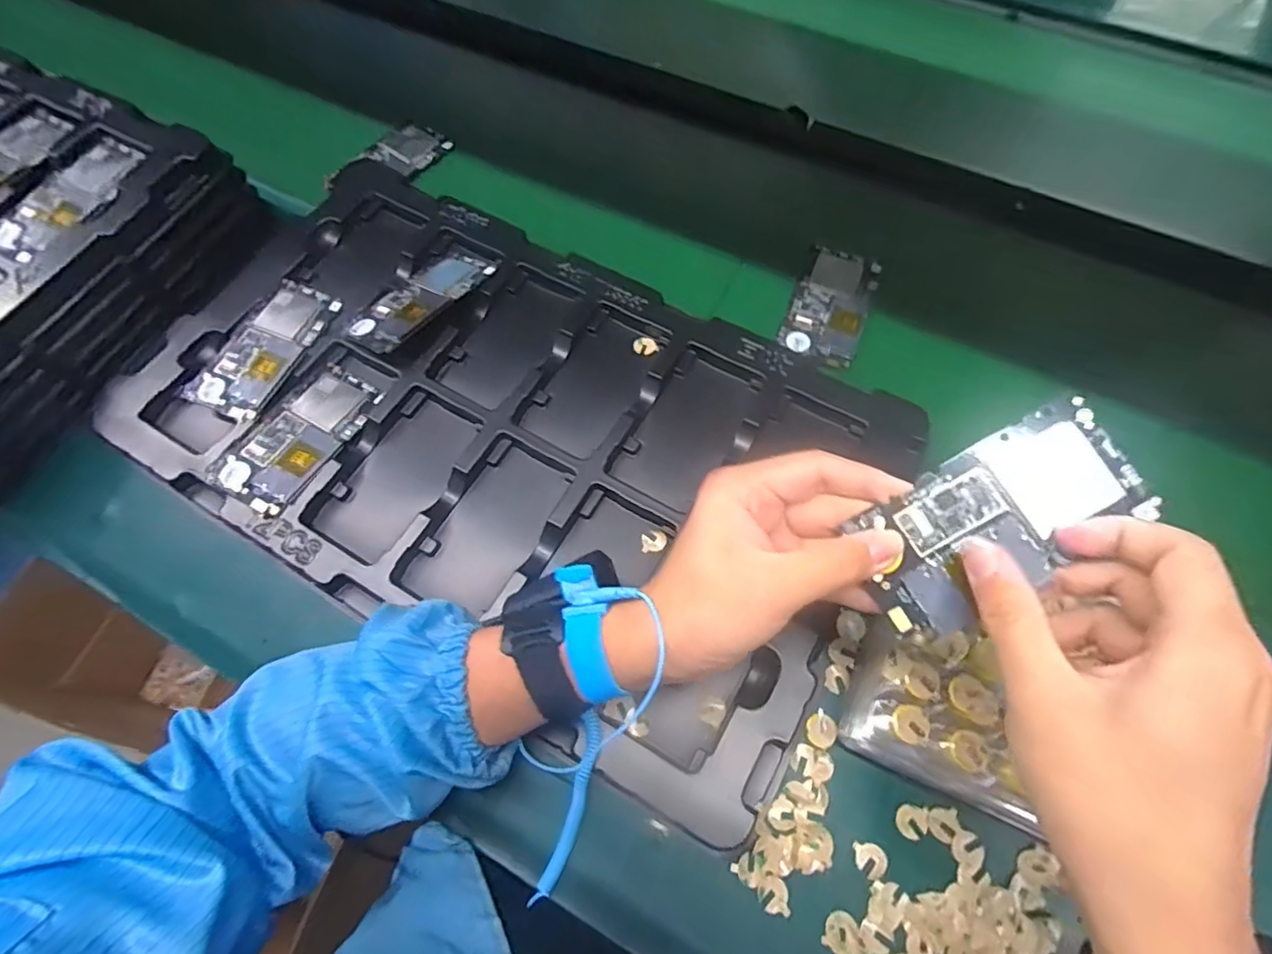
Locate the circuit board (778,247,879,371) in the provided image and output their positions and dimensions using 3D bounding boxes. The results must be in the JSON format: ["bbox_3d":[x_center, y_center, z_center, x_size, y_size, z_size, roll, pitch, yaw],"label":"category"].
[{"bbox_3d":[0.170,-0.153,0.515,0.065,0.008,0.124,21,67,10],"label":"circuit board"}]

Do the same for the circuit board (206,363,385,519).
[{"bbox_3d":[-0.251,-0.030,0.441,0.062,0.008,0.119,27,68,12],"label":"circuit board"}]

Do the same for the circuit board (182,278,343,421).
[{"bbox_3d":[-0.297,-0.105,0.472,0.064,0.008,0.123,21,67,10],"label":"circuit board"}]

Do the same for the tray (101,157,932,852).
[{"bbox_3d":[-0.097,-0.038,0.451,0.546,0.031,0.324,29,68,13],"label":"tray"}]

